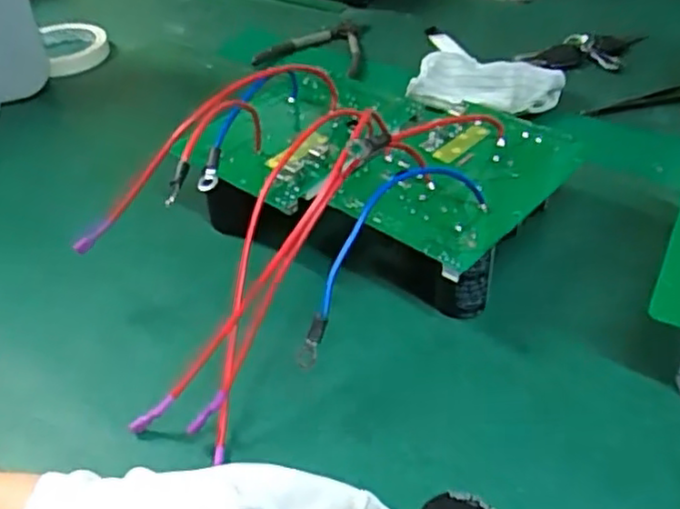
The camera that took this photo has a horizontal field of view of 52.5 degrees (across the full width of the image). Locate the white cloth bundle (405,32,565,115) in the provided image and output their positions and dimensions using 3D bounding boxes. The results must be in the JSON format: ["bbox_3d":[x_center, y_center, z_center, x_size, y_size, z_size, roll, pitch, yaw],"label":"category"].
[{"bbox_3d":[0.129,-0.152,0.618,0.126,0.035,0.076,18,45,23],"label":"white cloth bundle"}]

